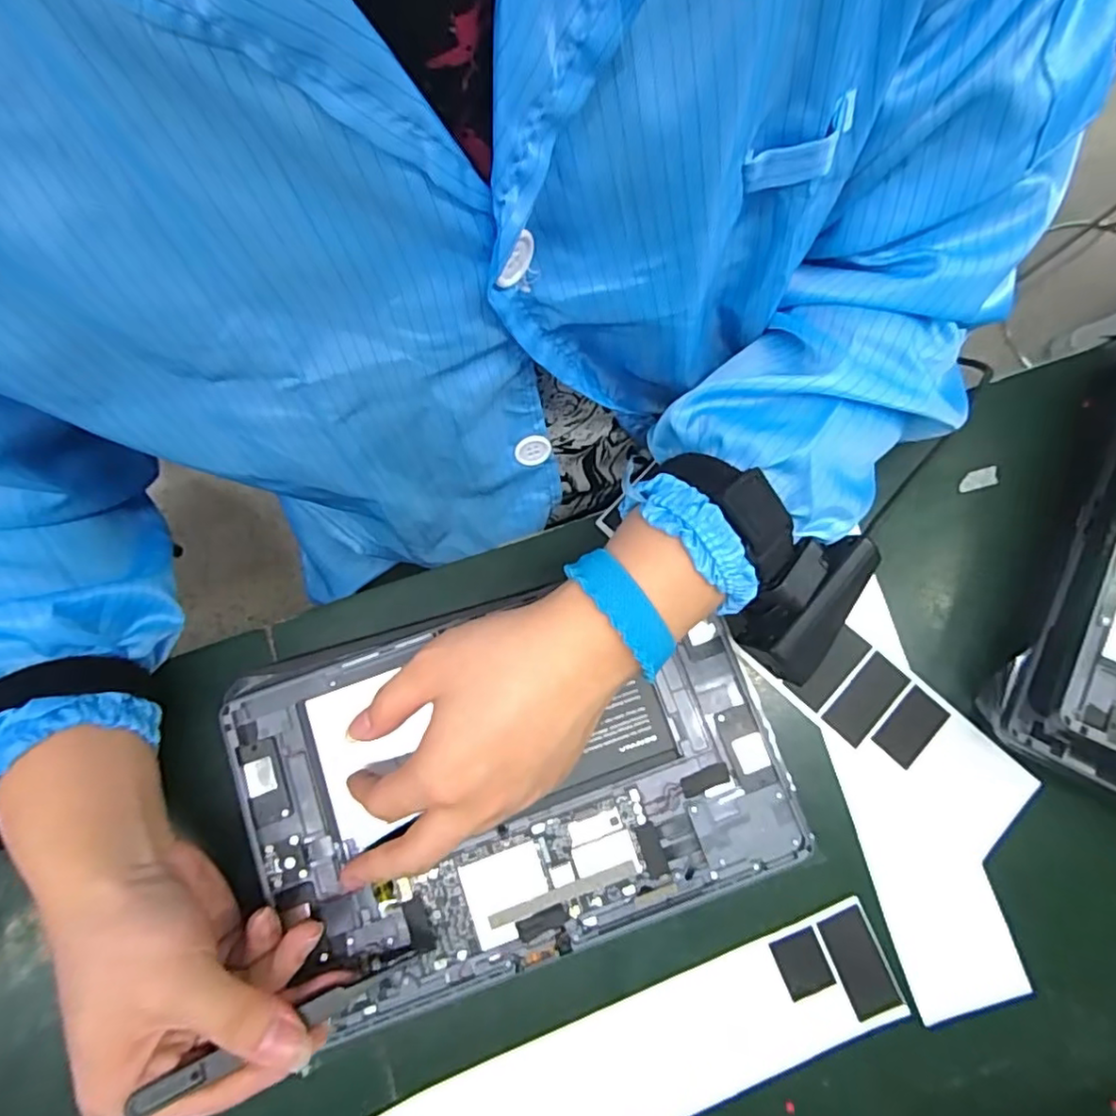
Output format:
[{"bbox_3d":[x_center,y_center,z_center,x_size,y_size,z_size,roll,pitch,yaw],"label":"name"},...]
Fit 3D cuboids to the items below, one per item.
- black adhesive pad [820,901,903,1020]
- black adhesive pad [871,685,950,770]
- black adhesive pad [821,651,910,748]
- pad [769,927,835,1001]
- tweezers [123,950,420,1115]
[{"bbox_3d":[0.154,0.206,0.309,0.023,0.004,0.049,-21,81,-4],"label":"black adhesive pad"},{"bbox_3d":[0.192,0.092,0.330,0.025,0.004,0.039,42,81,9],"label":"black adhesive pad"},{"bbox_3d":[0.169,0.077,0.333,0.024,0.004,0.048,42,81,9],"label":"black adhesive pad"},{"bbox_3d":[0.125,0.207,0.309,0.023,0.004,0.029,-22,81,-4],"label":"pad"},{"bbox_3d":[-0.113,0.196,0.258,0.109,0.015,0.010,-14,76,-27],"label":"tweezers"}]

